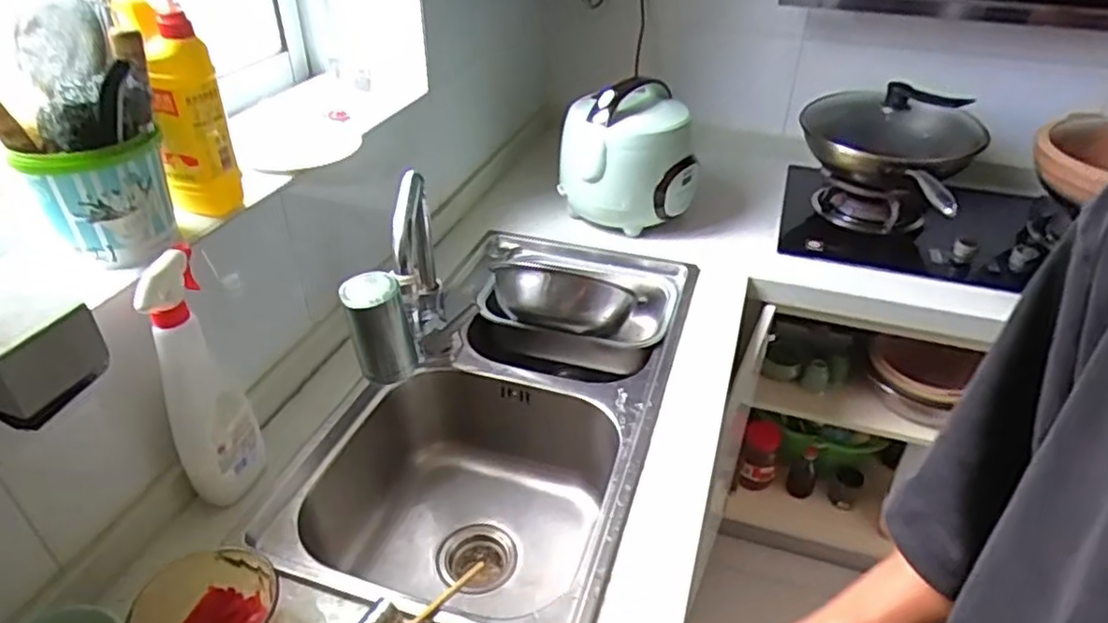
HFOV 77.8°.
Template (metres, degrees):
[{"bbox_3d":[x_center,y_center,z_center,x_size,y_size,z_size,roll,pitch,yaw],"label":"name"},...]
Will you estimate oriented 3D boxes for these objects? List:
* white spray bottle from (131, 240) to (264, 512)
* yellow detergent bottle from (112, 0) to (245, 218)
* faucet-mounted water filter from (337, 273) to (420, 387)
[{"bbox_3d":[-0.368,0.075,0.714,0.081,0.281,0.060,-20,40,-27],"label":"white spray bottle"},{"bbox_3d":[-0.383,-0.215,0.712,0.071,0.245,0.059,-18,39,-24],"label":"yellow detergent bottle"},{"bbox_3d":[-0.180,0.017,0.710,0.062,0.108,0.051,-14,38,-20],"label":"faucet-mounted water filter"}]

